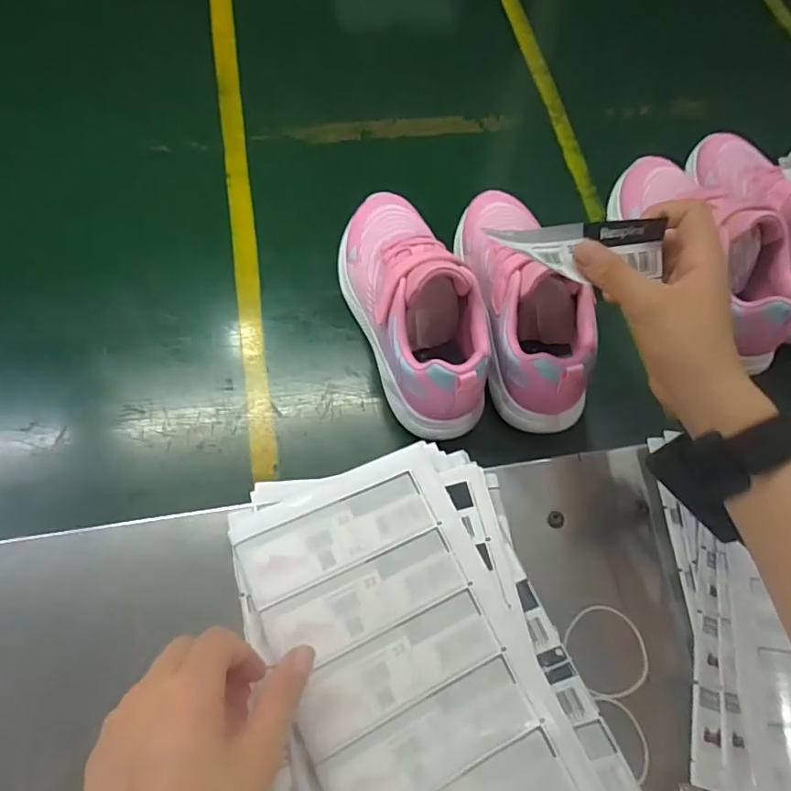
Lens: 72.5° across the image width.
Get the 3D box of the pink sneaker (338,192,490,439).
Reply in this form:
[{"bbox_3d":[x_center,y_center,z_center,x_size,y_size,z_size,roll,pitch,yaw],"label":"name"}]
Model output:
[{"bbox_3d":[0.011,-0.077,0.435,0.080,0.089,0.219,-18,68,-12],"label":"pink sneaker"}]

